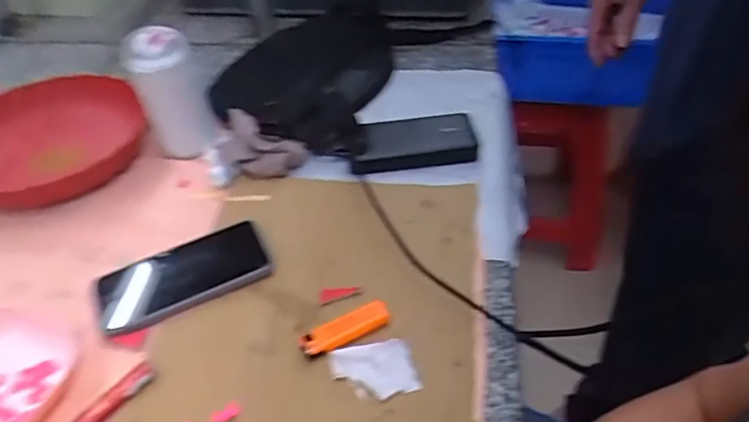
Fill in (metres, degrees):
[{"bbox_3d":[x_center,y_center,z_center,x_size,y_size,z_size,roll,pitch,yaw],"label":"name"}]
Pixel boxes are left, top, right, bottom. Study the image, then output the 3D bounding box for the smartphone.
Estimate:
[{"bbox_3d":[-0.182,0.060,0.547,0.155,0.013,0.077,-19,46,-15],"label":"smartphone"}]

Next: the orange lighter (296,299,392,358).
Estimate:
[{"bbox_3d":[-0.025,0.101,0.494,0.080,0.010,0.025,-21,46,-17],"label":"orange lighter"}]

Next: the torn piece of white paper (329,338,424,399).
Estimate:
[{"bbox_3d":[0.000,0.129,0.469,0.066,0.008,0.046,-10,44,-6],"label":"torn piece of white paper"}]

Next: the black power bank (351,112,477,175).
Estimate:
[{"bbox_3d":[0.044,-0.084,0.675,0.140,0.022,0.076,-7,44,-2],"label":"black power bank"}]

